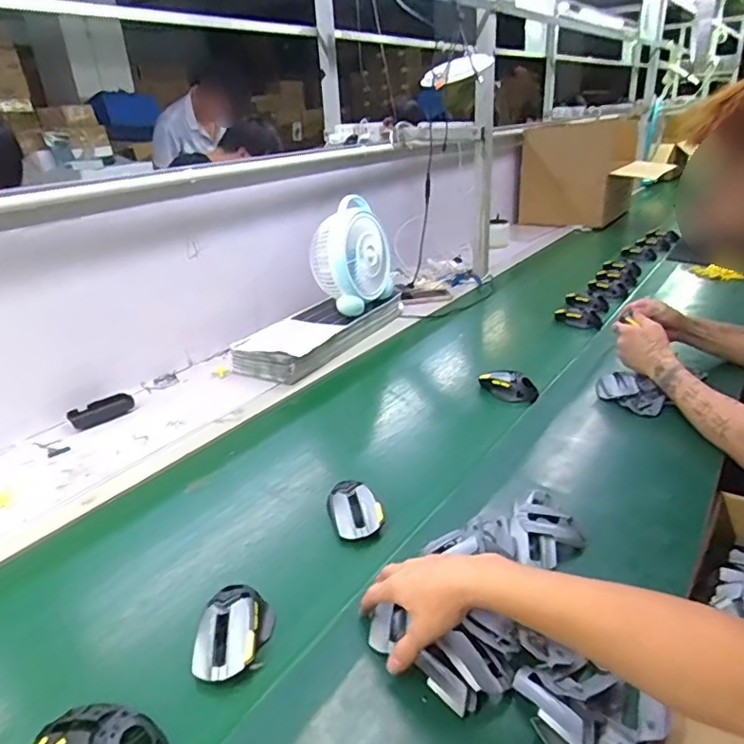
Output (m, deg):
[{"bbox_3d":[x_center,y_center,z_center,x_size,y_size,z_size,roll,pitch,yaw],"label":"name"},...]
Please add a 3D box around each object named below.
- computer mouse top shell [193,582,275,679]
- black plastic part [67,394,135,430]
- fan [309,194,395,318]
[{"bbox_3d":[-0.143,0.267,0.580,0.064,0.031,0.099,0,27,11],"label":"computer mouse top shell"},{"bbox_3d":[-0.495,0.070,1.029,0.108,0.037,0.030,-21,30,-27],"label":"black plastic part"},{"bbox_3d":[-0.050,-0.274,1.314,0.114,0.222,0.193,12,31,31],"label":"fan"}]

